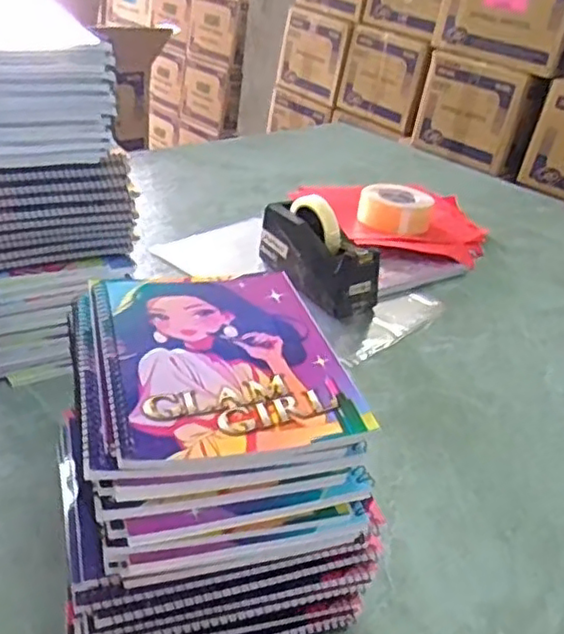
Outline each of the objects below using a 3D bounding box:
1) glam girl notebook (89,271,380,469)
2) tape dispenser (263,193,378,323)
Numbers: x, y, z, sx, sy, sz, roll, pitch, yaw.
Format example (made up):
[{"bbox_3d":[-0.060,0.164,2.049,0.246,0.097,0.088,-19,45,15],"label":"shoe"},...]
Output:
[{"bbox_3d":[-0.043,0.019,0.438,0.148,0.009,0.200,-4,33,-18],"label":"glam girl notebook"},{"bbox_3d":[0.054,-0.092,0.937,0.075,0.130,0.194,-13,36,-29],"label":"tape dispenser"}]

